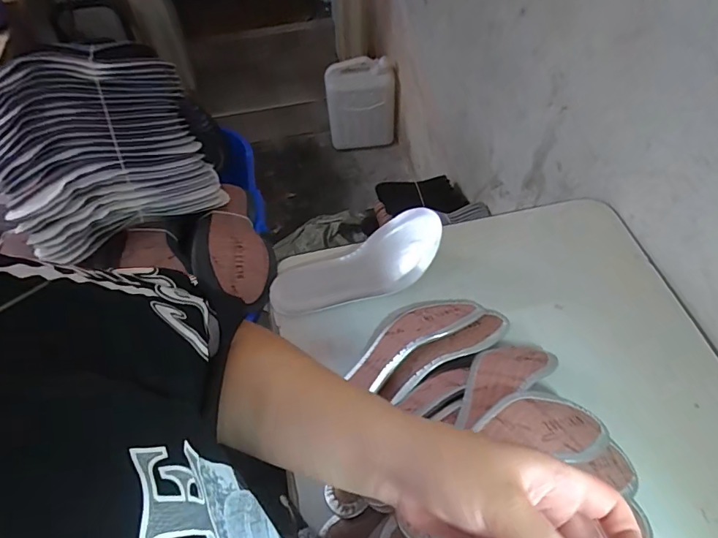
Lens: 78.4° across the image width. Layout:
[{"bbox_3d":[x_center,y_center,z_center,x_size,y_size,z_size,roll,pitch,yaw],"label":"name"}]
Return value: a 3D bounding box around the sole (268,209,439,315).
[{"bbox_3d":[-0.005,-0.003,0.605,0.243,0.048,0.092,-23,57,3],"label":"sole"}]

